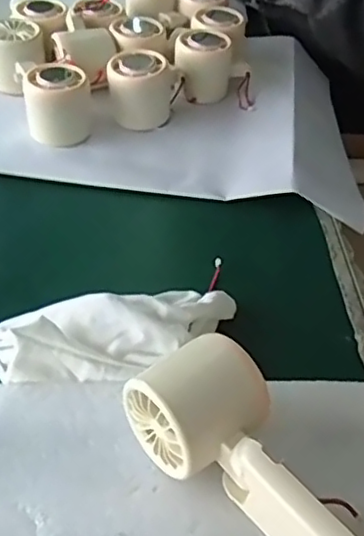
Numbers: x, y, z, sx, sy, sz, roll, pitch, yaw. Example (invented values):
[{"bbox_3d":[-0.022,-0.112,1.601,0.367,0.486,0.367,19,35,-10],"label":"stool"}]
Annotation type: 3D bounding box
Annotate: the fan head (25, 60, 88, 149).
[{"bbox_3d":[-0.109,-0.147,0.539,0.054,0.052,0.054,-1,45,-3],"label":"fan head"}]

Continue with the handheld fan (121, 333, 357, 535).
[{"bbox_3d":[0.042,0.099,0.277,0.061,0.059,0.156,-28,52,-29],"label":"handheld fan"}]

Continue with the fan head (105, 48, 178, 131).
[{"bbox_3d":[-0.038,-0.165,0.566,0.062,0.057,0.054,-1,45,-3],"label":"fan head"}]

